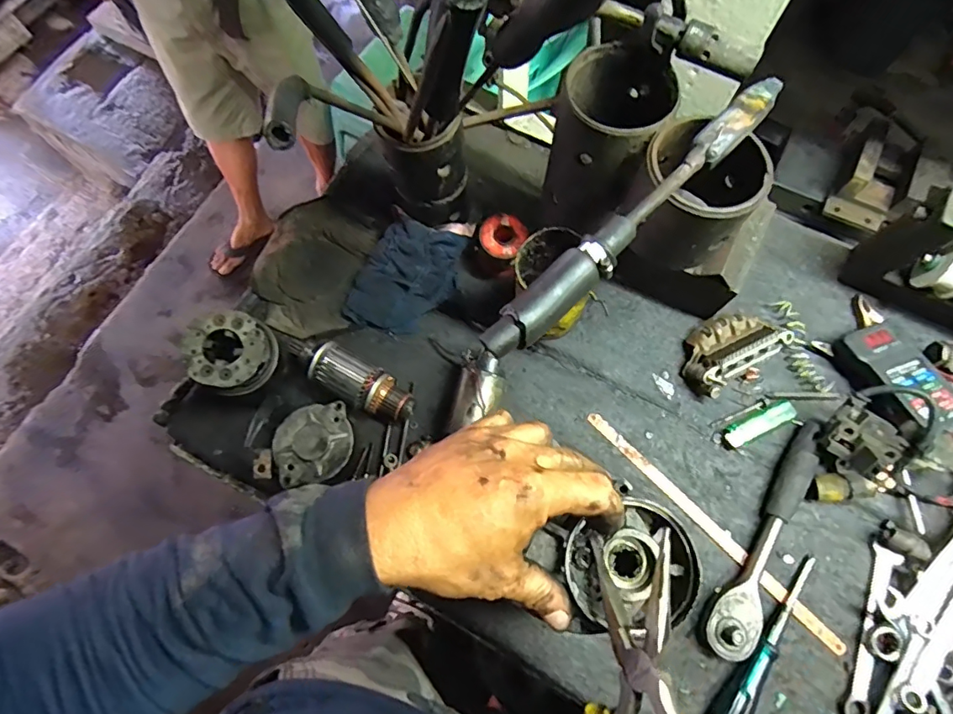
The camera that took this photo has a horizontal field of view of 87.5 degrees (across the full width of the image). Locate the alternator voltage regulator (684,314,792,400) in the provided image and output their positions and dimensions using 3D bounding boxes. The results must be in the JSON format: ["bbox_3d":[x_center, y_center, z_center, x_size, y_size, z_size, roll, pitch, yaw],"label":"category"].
[{"bbox_3d":[0.270,-0.011,0.532,0.113,0.036,0.068,-33,74,-10],"label":"alternator voltage regulator"}]

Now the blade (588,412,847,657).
[{"bbox_3d":[0.230,0.166,0.497,0.014,0.009,0.303,-44,76,-7],"label":"blade"}]

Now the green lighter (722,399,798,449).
[{"bbox_3d":[0.293,0.069,0.518,0.078,0.013,0.024,-25,73,-8],"label":"green lighter"}]

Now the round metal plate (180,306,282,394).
[{"bbox_3d":[-0.228,-0.005,0.463,0.076,0.045,0.076,1,84,-10],"label":"round metal plate"}]

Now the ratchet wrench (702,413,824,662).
[{"bbox_3d":[0.286,0.173,0.478,0.041,0.029,0.237,32,75,11],"label":"ratchet wrench"}]

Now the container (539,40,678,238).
[{"bbox_3d":[0.108,-0.179,0.427,0.083,0.119,0.096,19,73,7],"label":"container"}]

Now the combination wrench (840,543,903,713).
[{"bbox_3d":[0.366,0.254,0.458,0.022,0.015,0.157,25,73,9],"label":"combination wrench"}]

